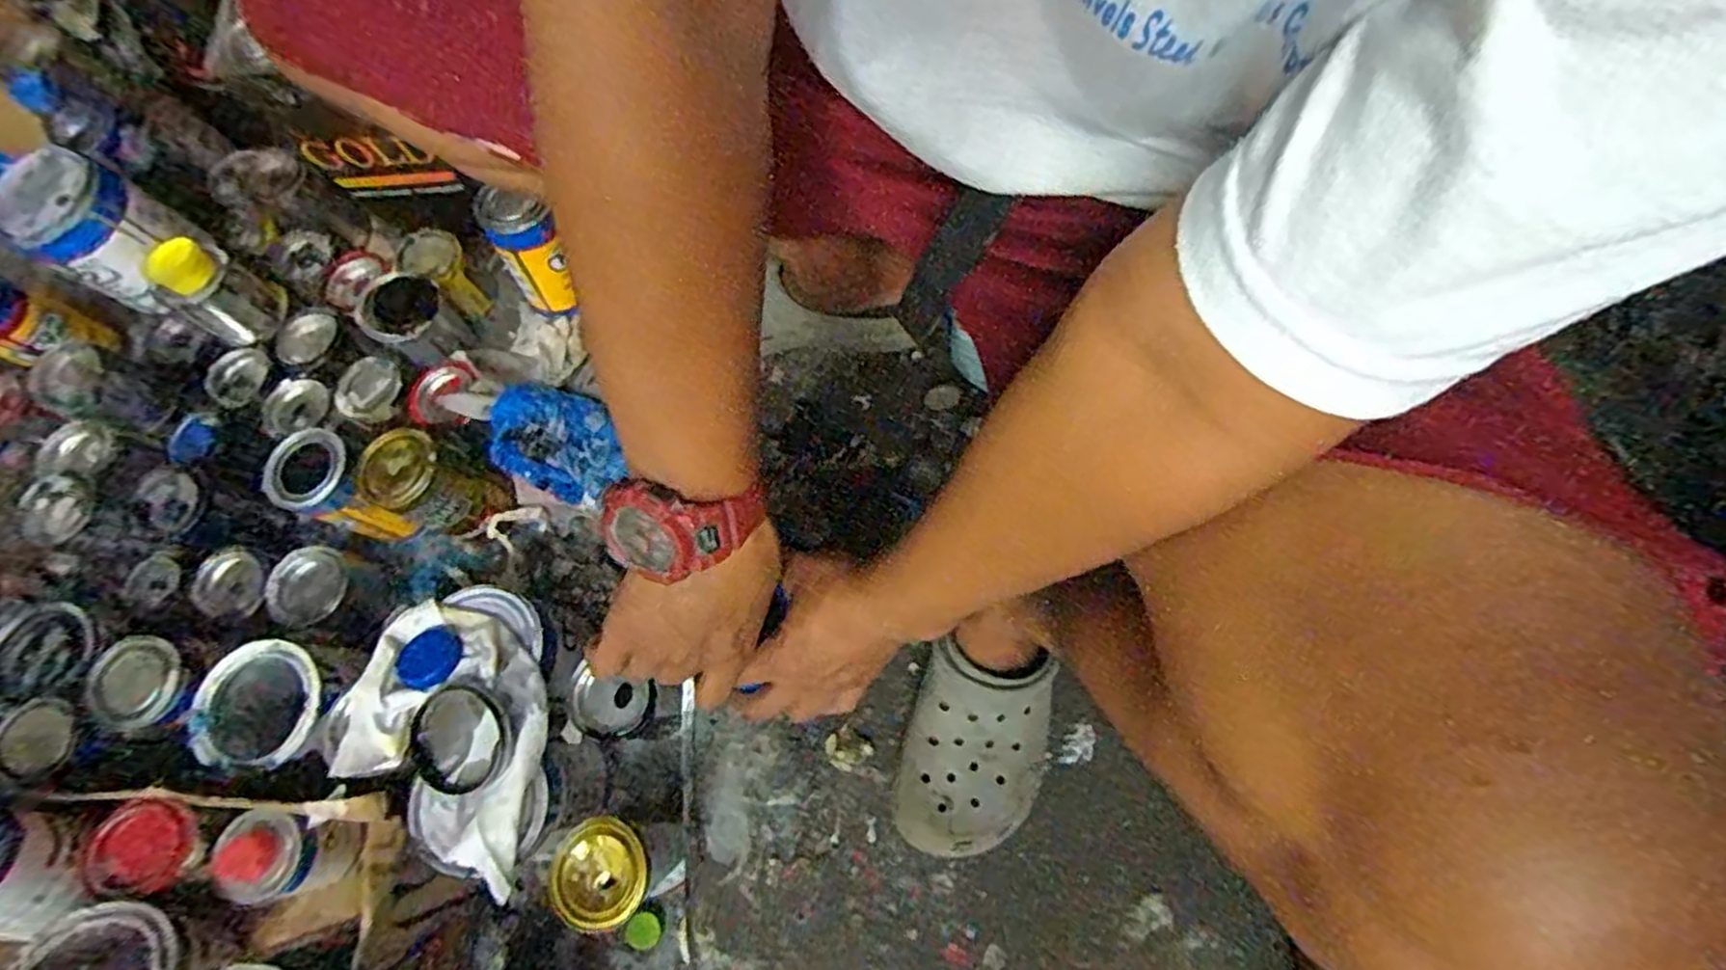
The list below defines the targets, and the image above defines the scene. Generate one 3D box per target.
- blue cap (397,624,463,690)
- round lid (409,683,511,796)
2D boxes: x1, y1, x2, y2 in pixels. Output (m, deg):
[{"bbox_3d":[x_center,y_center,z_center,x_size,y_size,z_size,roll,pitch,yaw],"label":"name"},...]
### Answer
[{"bbox_3d":[-0.336,0.133,0.571,0.044,0.008,0.049,-14,53,-23],"label":"blue cap"},{"bbox_3d":[-0.300,0.190,0.549,0.073,0.011,0.074,-2,73,5],"label":"round lid"}]

